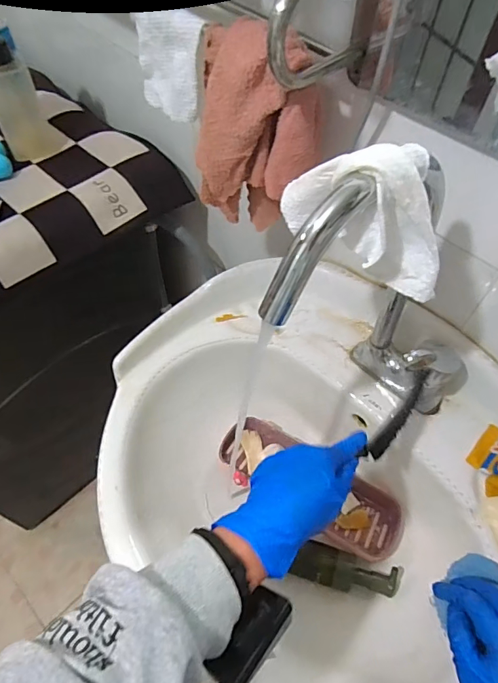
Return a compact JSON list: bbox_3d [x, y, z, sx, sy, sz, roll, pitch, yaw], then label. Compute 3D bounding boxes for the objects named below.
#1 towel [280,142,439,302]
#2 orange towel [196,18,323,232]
[{"bbox_3d":[0.087,-0.094,0.332,0.126,0.095,0.062,7,56,3],"label":"towel"},{"bbox_3d":[0.008,-0.219,0.474,0.131,0.193,0.073,14,56,8],"label":"orange towel"}]

